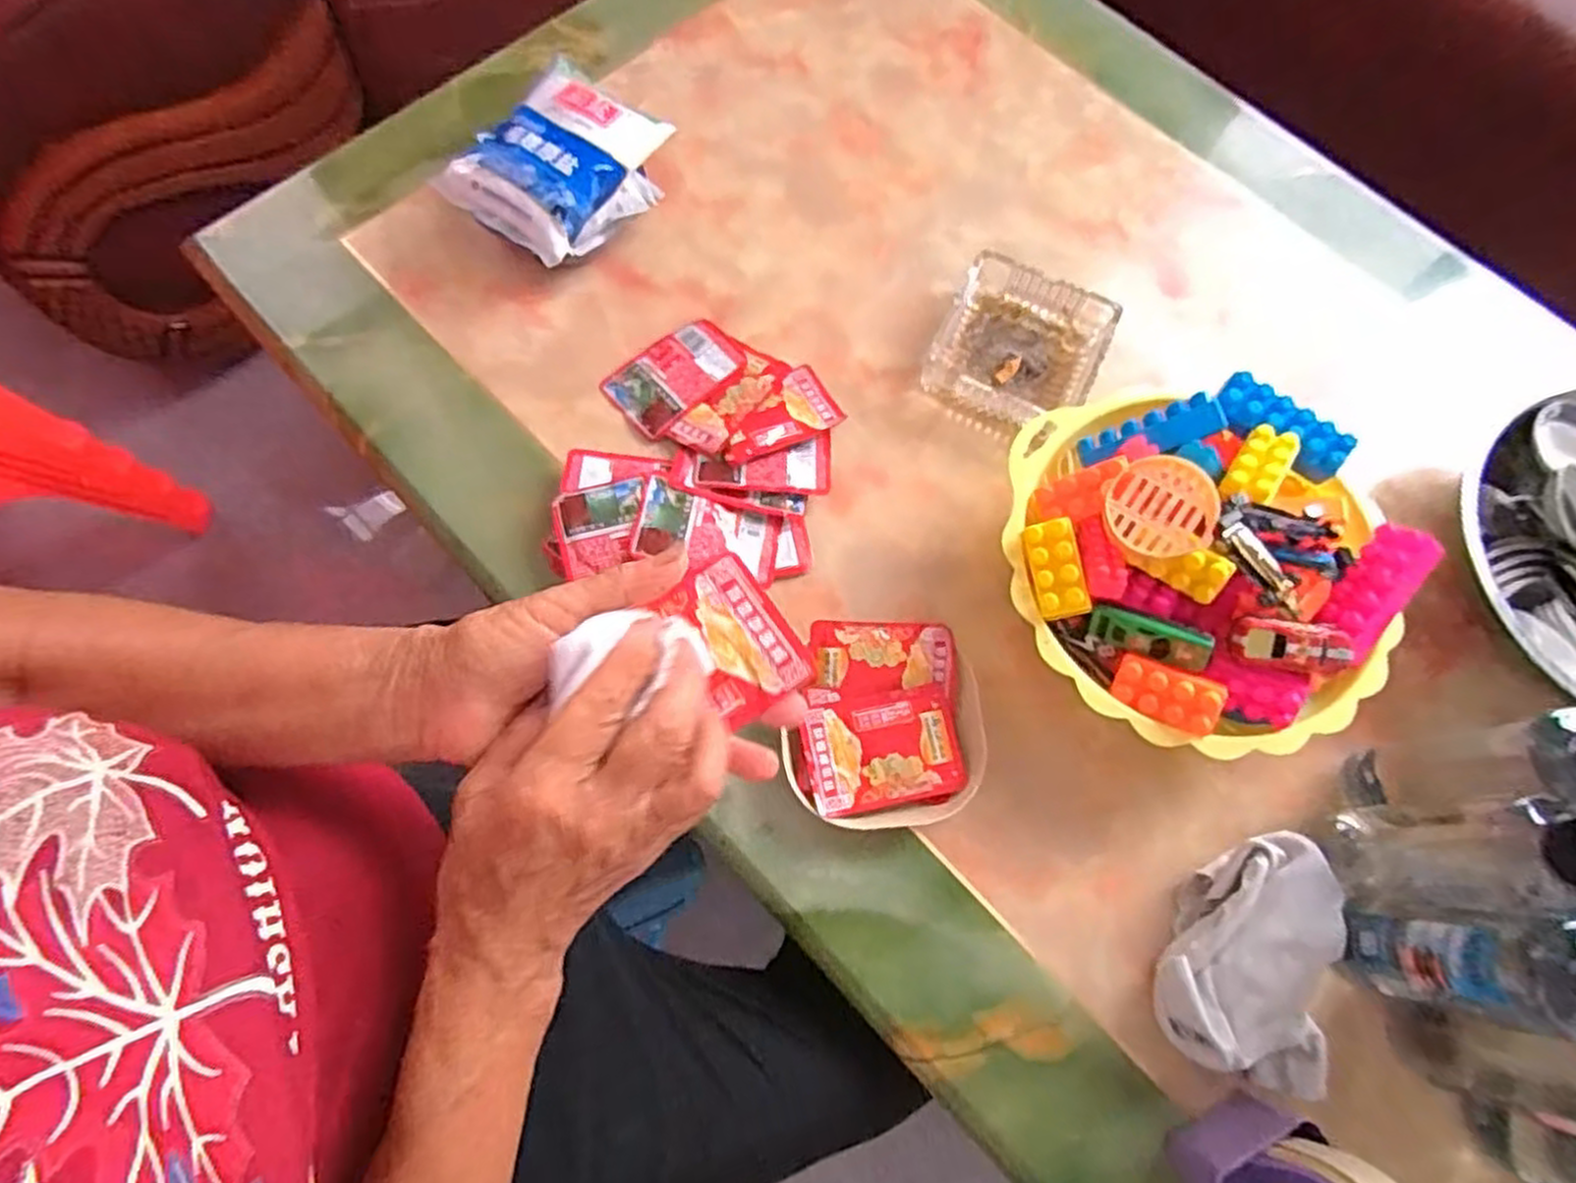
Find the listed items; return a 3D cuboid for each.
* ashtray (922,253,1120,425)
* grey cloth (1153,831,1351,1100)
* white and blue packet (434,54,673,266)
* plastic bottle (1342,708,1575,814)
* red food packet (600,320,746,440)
[{"bbox_3d":[0.180,-0.189,0.616,0.123,0.035,0.123,23,71,6],"label":"ashtray"},{"bbox_3d":[0.280,0.213,0.479,0.099,0.044,0.145,20,71,5],"label":"grey cloth"},{"bbox_3d":[-0.179,-0.332,0.636,0.131,0.067,0.160,39,74,11],"label":"white and blue packet"},{"bbox_3d":[0.386,0.101,0.445,0.057,0.172,0.047,-13,71,-6],"label":"plastic bottle"},{"bbox_3d":[-0.086,-0.165,0.613,0.099,0.015,0.069,-36,75,-13],"label":"red food packet"}]

